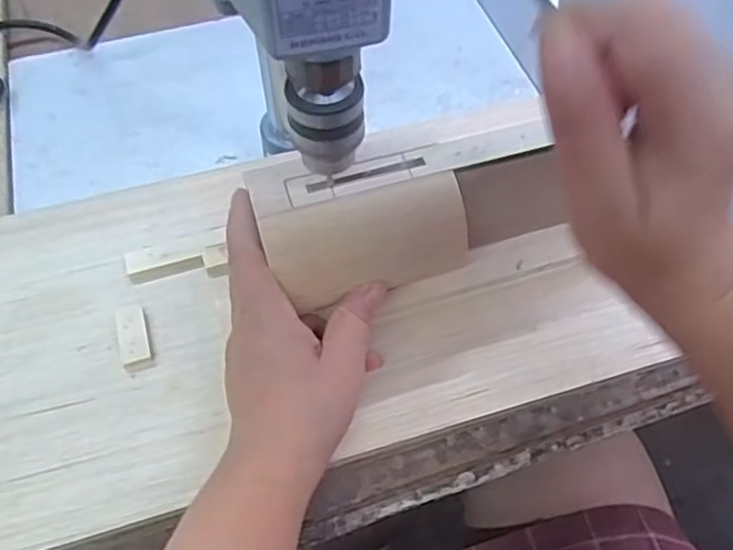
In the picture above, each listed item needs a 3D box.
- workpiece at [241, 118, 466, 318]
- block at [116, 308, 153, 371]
[{"bbox_3d":[-0.003,-0.030,0.335,0.097,0.037,0.067,-16,60,-10],"label":"workpiece"},{"bbox_3d":[-0.129,0.035,0.369,0.015,0.006,0.037,-13,60,-8],"label":"block"}]

